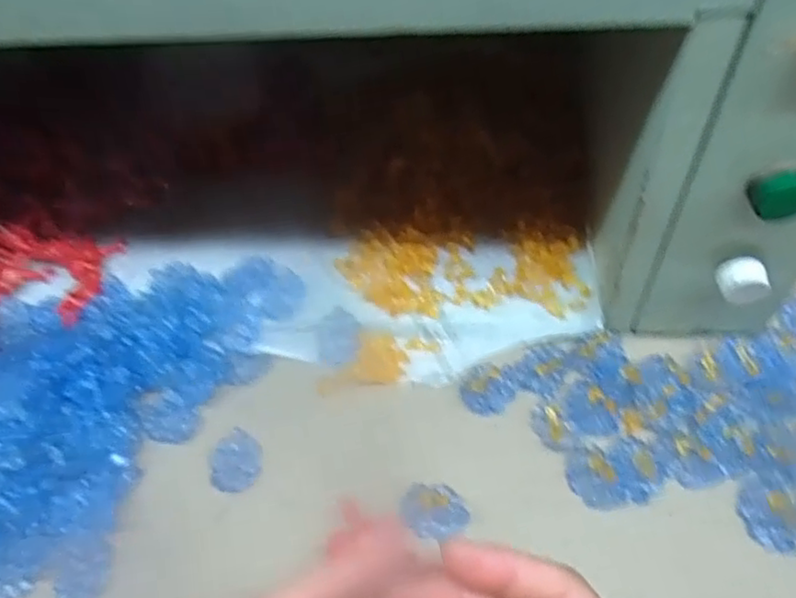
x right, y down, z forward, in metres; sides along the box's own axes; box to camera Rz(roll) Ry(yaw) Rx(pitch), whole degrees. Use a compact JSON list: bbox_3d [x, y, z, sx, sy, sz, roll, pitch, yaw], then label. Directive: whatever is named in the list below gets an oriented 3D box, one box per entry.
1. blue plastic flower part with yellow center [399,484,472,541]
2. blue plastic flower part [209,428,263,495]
[{"bbox_3d":[0.021,0.123,0.378,0.038,0.004,0.031,-7,54,0],"label":"blue plastic flower part with yellow center"},{"bbox_3d":[-0.101,0.102,0.409,0.032,0.006,0.037,-12,54,-3],"label":"blue plastic flower part"}]

